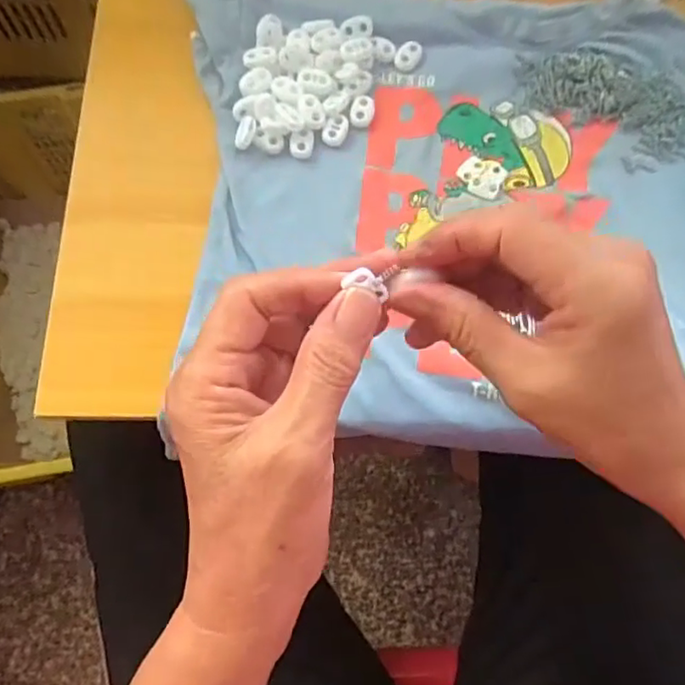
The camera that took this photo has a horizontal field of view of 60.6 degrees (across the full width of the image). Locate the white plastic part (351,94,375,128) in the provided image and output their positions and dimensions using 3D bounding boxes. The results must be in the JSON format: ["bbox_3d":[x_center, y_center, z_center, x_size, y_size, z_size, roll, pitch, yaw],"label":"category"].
[{"bbox_3d":[0.013,-0.151,0.382,0.014,0.004,0.023,12,73,1],"label":"white plastic part"}]

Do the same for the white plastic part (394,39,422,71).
[{"bbox_3d":[0.044,-0.194,0.396,0.015,0.004,0.023,31,74,7],"label":"white plastic part"}]

